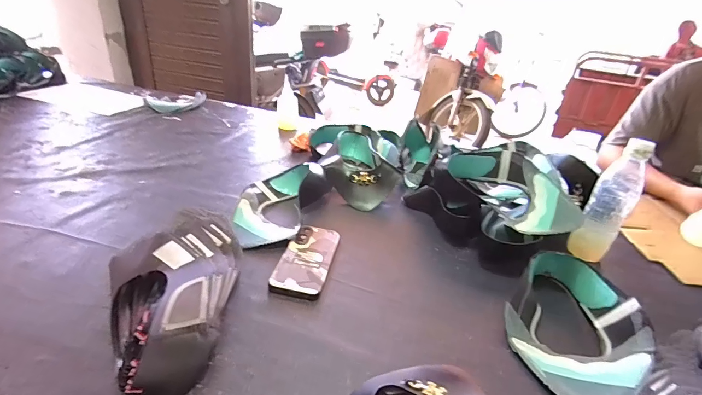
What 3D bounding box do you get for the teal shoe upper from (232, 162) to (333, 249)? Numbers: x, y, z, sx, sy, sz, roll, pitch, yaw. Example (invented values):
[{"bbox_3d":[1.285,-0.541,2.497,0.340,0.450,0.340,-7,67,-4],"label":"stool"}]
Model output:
[{"bbox_3d":[-0.139,-0.001,0.676,0.147,0.065,0.233,11,29,8],"label":"teal shoe upper"}]

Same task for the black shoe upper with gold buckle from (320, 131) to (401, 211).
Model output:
[{"bbox_3d":[0.024,-0.062,0.826,0.161,0.088,0.225,8,29,3],"label":"black shoe upper with gold buckle"}]

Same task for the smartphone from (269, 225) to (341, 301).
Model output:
[{"bbox_3d":[-0.070,0.099,0.582,0.078,0.016,0.158,10,29,6],"label":"smartphone"}]

